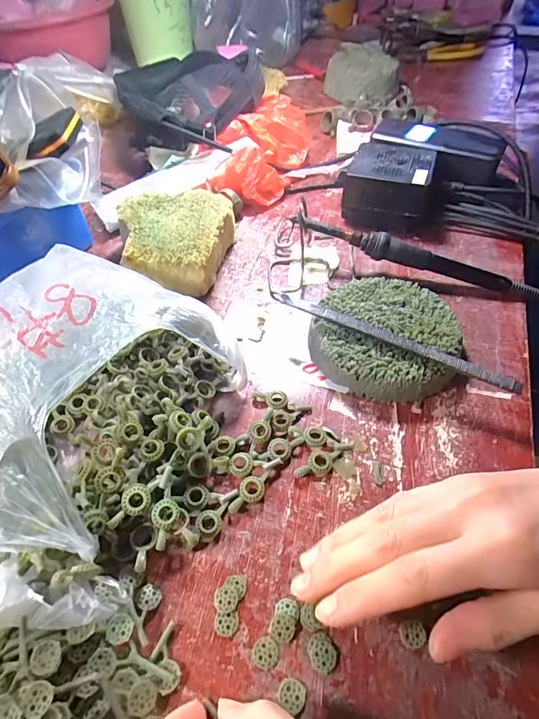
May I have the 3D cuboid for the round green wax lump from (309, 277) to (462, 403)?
[{"bbox_3d":[0.082,-0.018,0.288,0.097,0.027,0.097,0,53,0],"label":"round green wax lump"}]

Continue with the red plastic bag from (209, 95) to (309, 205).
[{"bbox_3d":[-0.009,-0.231,0.441,0.084,0.063,0.154,19,54,17],"label":"red plastic bag"}]

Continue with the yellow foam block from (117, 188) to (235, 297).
[{"bbox_3d":[-0.082,-0.103,0.352,0.098,0.043,0.110,0,51,1],"label":"yellow foam block"}]

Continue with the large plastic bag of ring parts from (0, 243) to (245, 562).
[{"bbox_3d":[-0.101,0.017,0.234,0.150,0.073,0.184,10,52,10],"label":"large plastic bag of ring parts"}]

